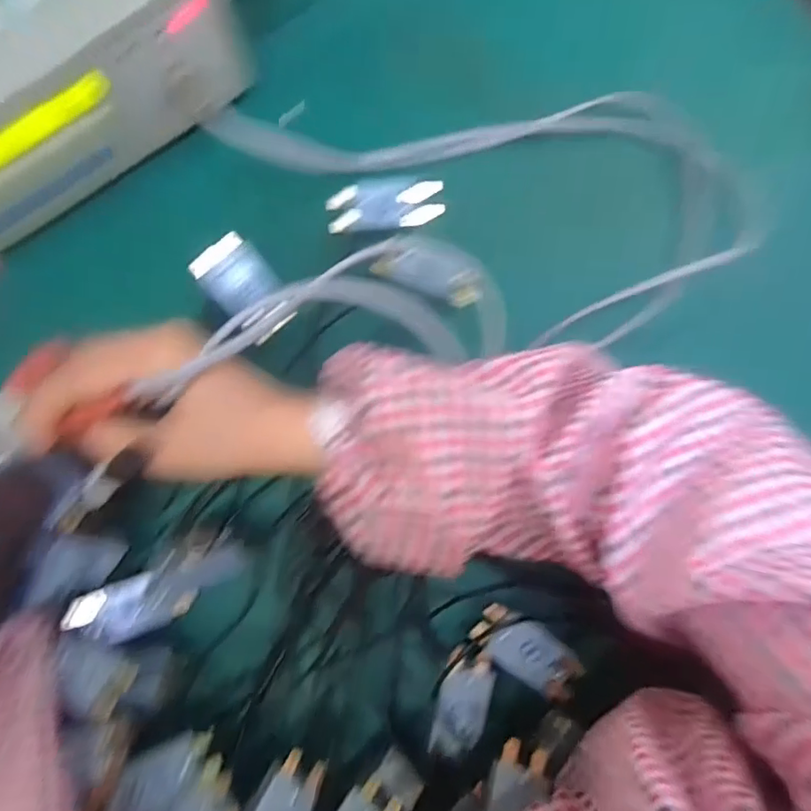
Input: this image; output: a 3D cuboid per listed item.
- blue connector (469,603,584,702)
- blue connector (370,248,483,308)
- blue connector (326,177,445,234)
[{"bbox_3d":[0.072,0.143,0.320,0.065,0.015,0.030,35,85,4],"label":"blue connector"},{"bbox_3d":[0.018,-0.087,0.364,0.074,0.011,0.028,14,83,-15],"label":"blue connector"},{"bbox_3d":[-0.015,-0.139,0.382,0.081,0.019,0.029,-15,83,-19],"label":"blue connector"}]

